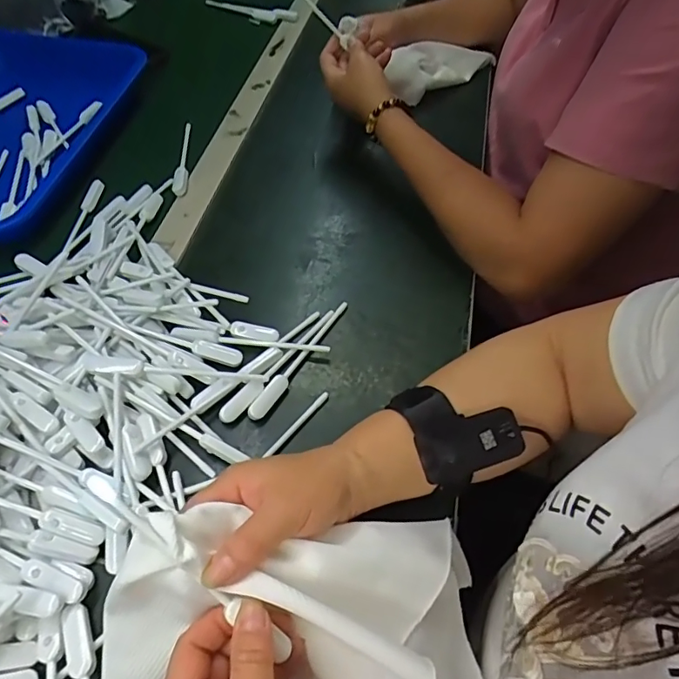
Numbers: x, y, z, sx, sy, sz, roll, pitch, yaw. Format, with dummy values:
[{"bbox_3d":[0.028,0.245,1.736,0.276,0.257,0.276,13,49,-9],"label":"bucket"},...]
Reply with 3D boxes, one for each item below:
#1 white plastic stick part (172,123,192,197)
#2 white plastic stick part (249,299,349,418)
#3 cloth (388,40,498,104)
[{"bbox_3d":[-0.187,-0.222,0.605,0.016,0.007,0.140,-3,56,-4],"label":"white plastic stick part"},{"bbox_3d":[-0.034,0.015,0.443,0.013,0.009,0.141,27,59,16],"label":"white plastic stick part"},{"bbox_3d":[0.136,-0.375,0.689,0.170,0.068,0.017,-27,31,-22],"label":"cloth"}]

